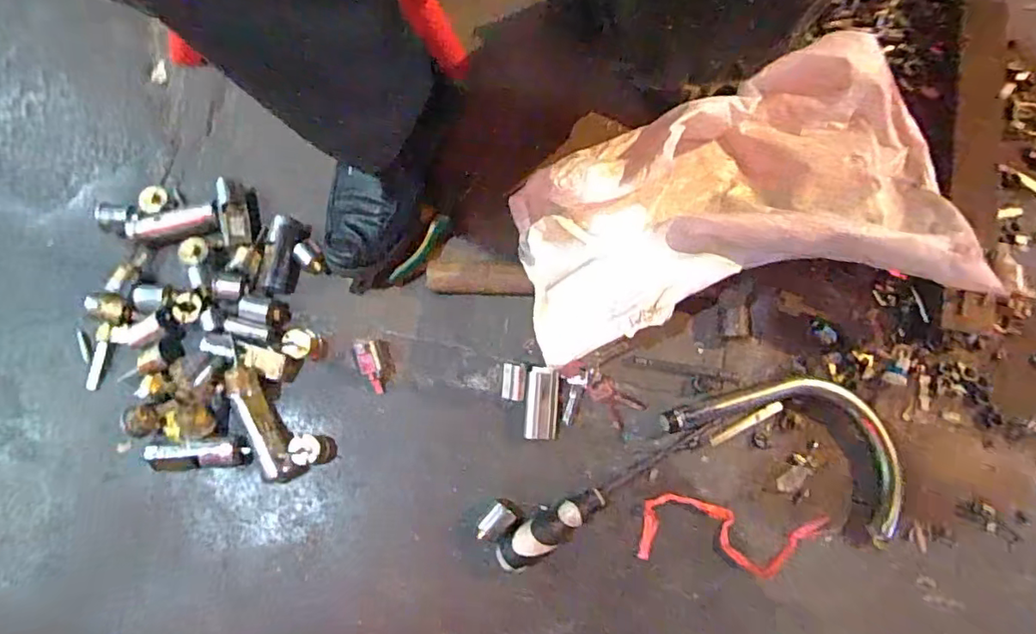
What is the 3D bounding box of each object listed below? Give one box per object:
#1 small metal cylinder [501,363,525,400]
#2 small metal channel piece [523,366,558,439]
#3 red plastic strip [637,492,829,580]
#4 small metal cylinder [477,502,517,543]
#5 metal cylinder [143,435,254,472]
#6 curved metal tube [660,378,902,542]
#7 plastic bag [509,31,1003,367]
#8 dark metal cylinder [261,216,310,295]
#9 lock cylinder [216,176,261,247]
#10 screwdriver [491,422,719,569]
[{"bbox_3d":[-0.005,0.066,0.569,0.022,0.015,0.036,5,77,0],"label":"small metal cylinder"},{"bbox_3d":[0.024,0.087,0.564,0.031,0.027,0.069,5,73,1],"label":"small metal channel piece"},{"bbox_3d":[0.214,0.217,0.558,0.187,0.019,0.063,9,77,1],"label":"red plastic strip"},{"bbox_3d":[-0.021,0.195,0.535,0.023,0.021,0.036,40,77,10],"label":"small metal cylinder"},{"bbox_3d":[-0.299,0.129,0.530,0.094,0.029,0.026,-4,77,-2],"label":"metal cylinder"},{"bbox_3d":[0.286,0.113,0.574,0.269,0.041,0.128,25,76,4],"label":"curved metal tube"},{"bbox_3d":[0.245,-0.107,0.584,0.502,0.104,0.279,-21,78,-15],"label":"plastic bag"},{"bbox_3d":[-0.240,-0.062,0.582,0.036,0.031,0.079,0,73,-1],"label":"dark metal cylinder"},{"bbox_3d":[-0.292,-0.106,0.589,0.031,0.032,0.074,-11,74,-4],"label":"lock cylinder"},{"bbox_3d":[0.084,0.163,0.541,0.236,0.039,0.034,-32,76,-10],"label":"screwdriver"}]

